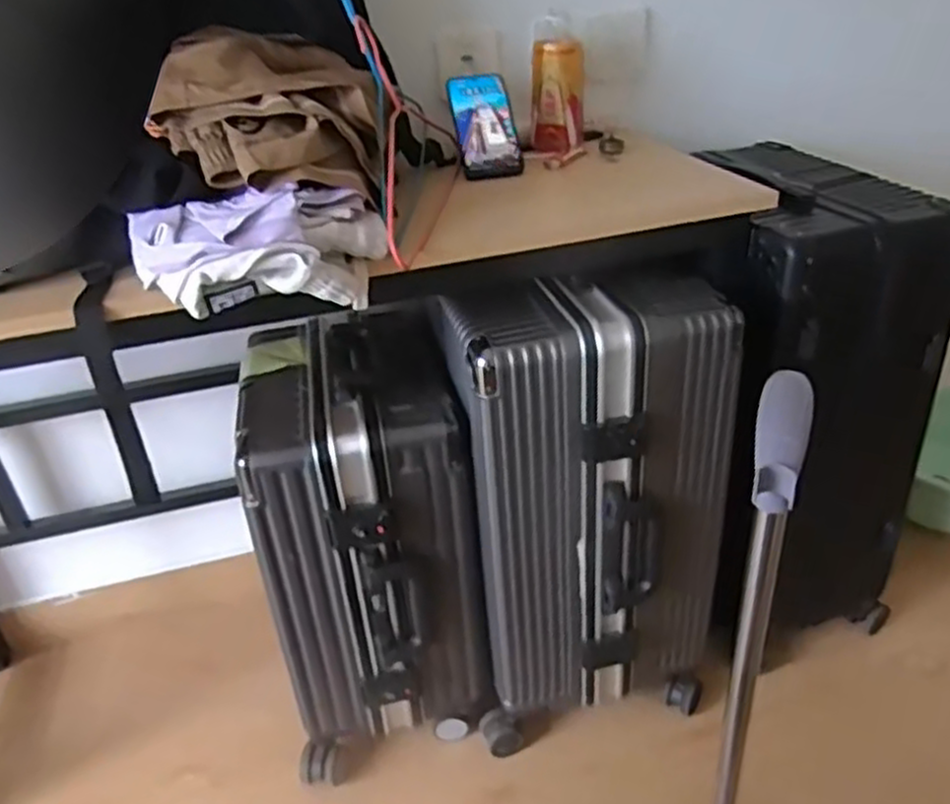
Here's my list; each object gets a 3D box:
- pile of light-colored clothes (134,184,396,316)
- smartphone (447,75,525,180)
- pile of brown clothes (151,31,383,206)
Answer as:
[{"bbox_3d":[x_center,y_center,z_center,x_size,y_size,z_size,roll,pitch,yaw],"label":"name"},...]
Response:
[{"bbox_3d":[-0.205,-0.140,0.694,0.239,0.081,0.120,-4,31,0],"label":"pile of light-colored clothes"},{"bbox_3d":[0.014,-0.353,0.972,0.076,0.011,0.158,-8,70,-6],"label":"smartphone"},{"bbox_3d":[-0.202,-0.288,0.753,0.202,0.121,0.227,-5,31,0],"label":"pile of brown clothes"}]

